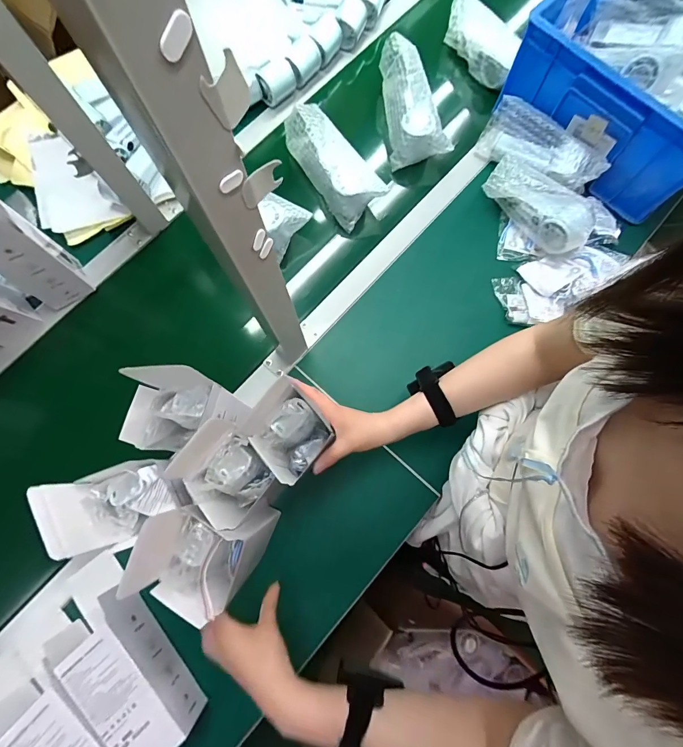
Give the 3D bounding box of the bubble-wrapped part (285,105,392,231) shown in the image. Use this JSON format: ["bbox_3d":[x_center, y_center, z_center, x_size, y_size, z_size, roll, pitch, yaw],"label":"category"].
[{"bbox_3d":[-0.011,-0.361,0.637,0.080,0.068,0.201,-33,78,-8],"label":"bubble-wrapped part"}]

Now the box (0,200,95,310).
[{"bbox_3d":[-0.458,-0.177,0.520,0.071,0.194,0.076,-35,78,-8],"label":"box"}]

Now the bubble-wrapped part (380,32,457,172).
[{"bbox_3d":[0.116,-0.468,0.650,0.085,0.080,0.190,-16,91,-4],"label":"bubble-wrapped part"}]

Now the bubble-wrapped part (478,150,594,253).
[{"bbox_3d":[0.319,-0.273,0.596,0.183,0.069,0.078,42,79,10],"label":"bubble-wrapped part"}]

